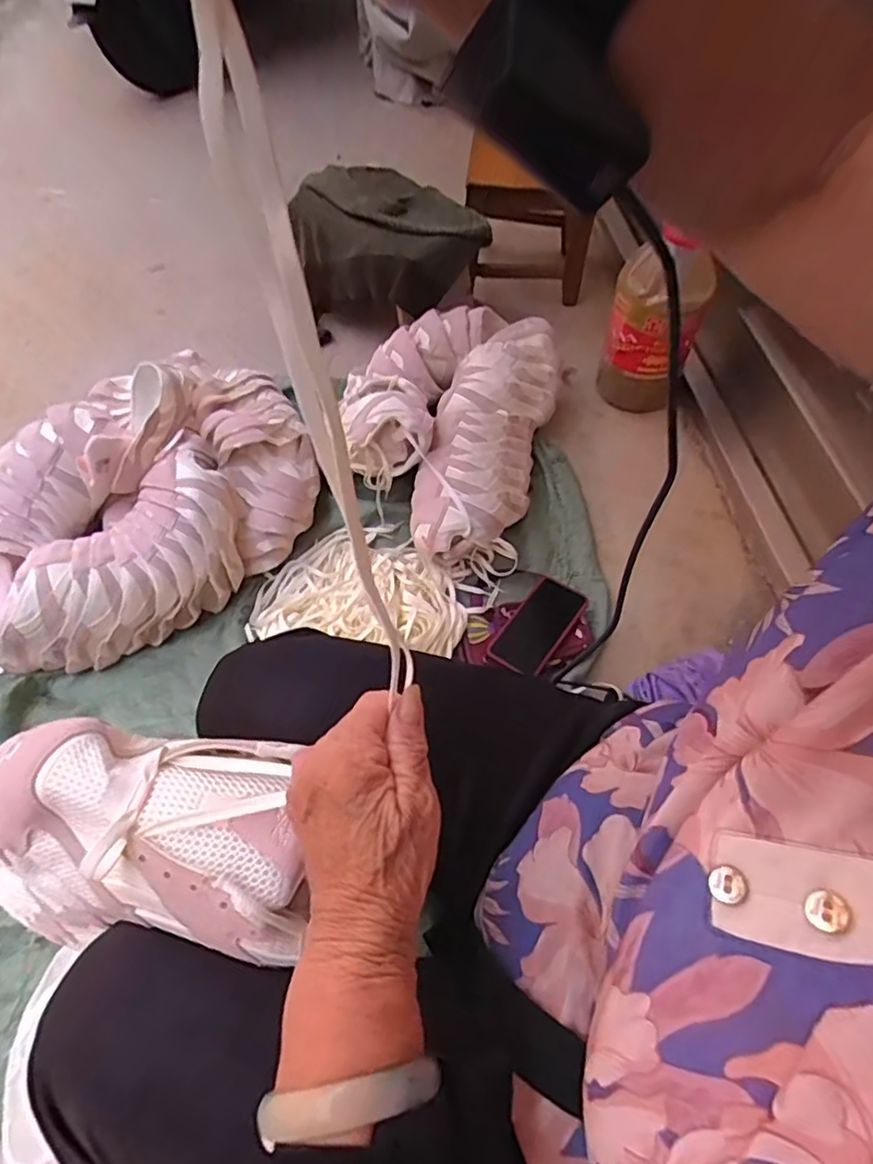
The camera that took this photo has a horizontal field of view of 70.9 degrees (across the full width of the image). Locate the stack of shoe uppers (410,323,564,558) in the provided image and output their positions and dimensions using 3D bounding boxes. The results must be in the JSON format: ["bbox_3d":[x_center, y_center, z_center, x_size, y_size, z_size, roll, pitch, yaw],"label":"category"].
[{"bbox_3d":[0.091,-0.263,1.081,0.184,0.112,0.527,17,61,5],"label":"stack of shoe uppers"}]

